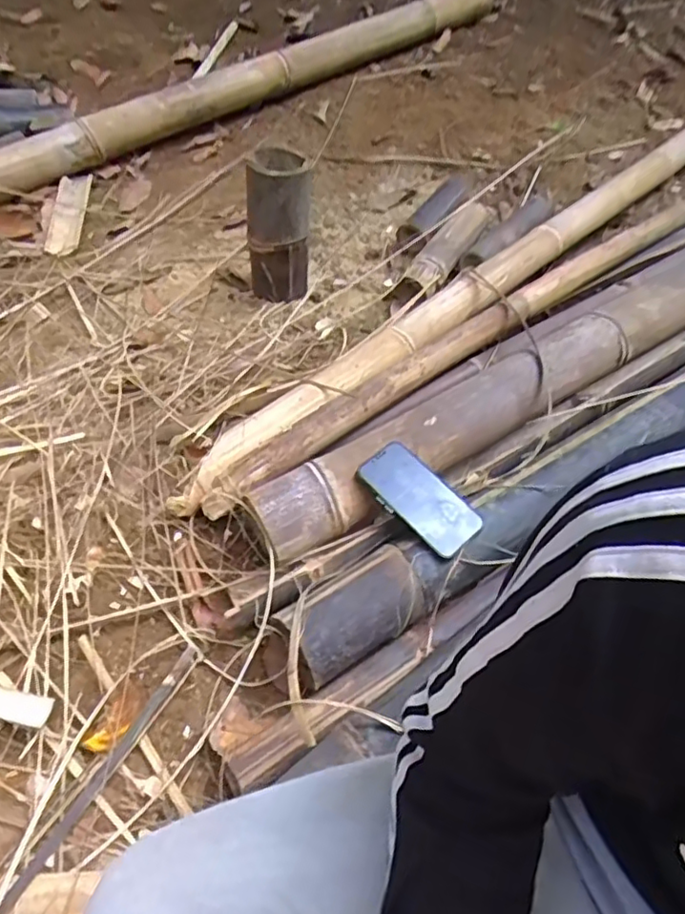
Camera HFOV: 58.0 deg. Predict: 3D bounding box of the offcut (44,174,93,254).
[{"bbox_3d":[-0.541,-0.483,1.221,0.062,0.014,0.251,-5,53,-5],"label":"offcut"}]

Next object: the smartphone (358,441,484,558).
[{"bbox_3d":[0.089,0.044,0.704,0.143,0.012,0.075,43,63,13],"label":"smartphone"}]

